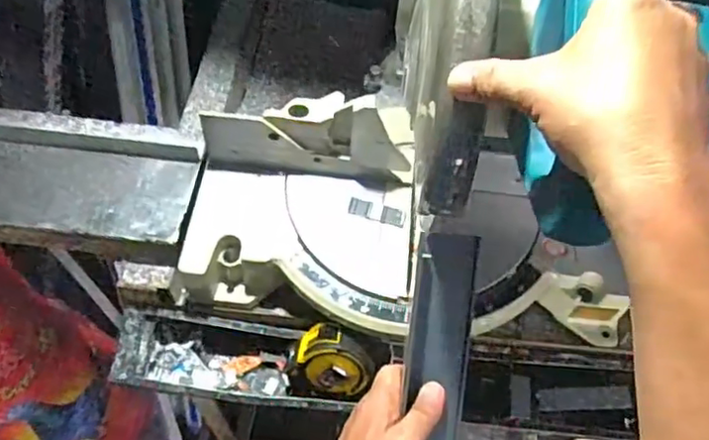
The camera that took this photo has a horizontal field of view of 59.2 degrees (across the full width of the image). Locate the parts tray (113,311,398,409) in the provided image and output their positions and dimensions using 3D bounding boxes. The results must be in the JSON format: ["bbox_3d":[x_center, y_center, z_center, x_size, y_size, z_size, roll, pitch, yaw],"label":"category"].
[{"bbox_3d":[-0.124,0.151,0.668,0.297,0.047,0.080,8,59,0],"label":"parts tray"}]

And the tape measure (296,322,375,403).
[{"bbox_3d":[-0.018,0.142,0.635,0.081,0.073,0.042,-30,23,16],"label":"tape measure"}]

